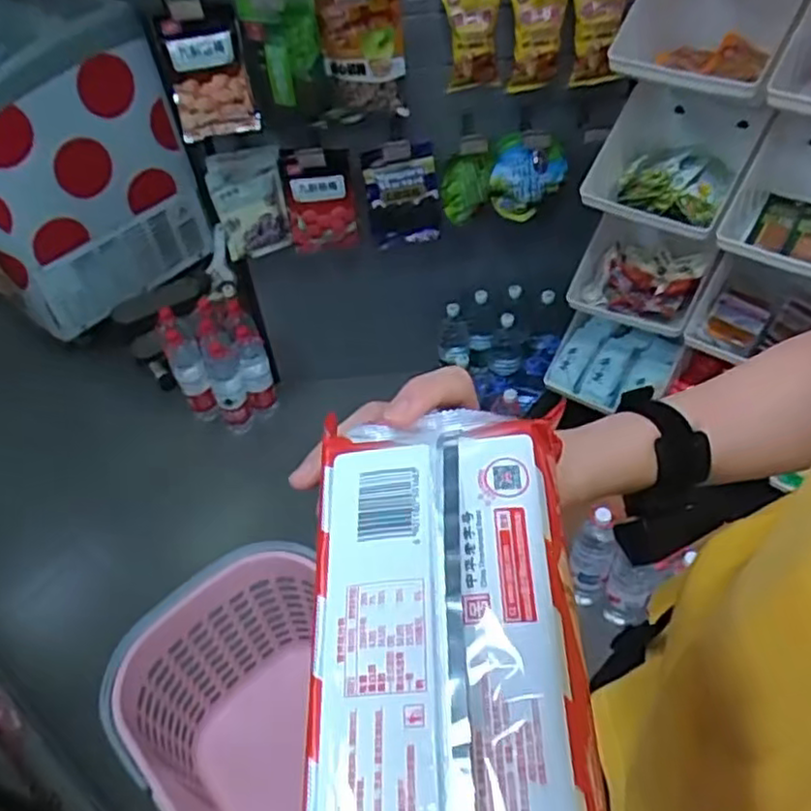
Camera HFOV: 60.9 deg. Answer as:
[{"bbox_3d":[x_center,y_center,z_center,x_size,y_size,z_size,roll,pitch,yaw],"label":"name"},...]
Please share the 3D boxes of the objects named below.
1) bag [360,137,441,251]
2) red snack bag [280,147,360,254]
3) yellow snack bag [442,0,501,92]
[{"bbox_3d":[-0.008,-0.478,1.580,0.165,0.251,0.021,-4,47,1],"label":"bag"},{"bbox_3d":[-0.188,-0.453,1.546,0.153,0.271,0.059,-14,48,-7],"label":"red snack bag"},{"bbox_3d":[0.137,-0.747,1.386,0.142,0.197,0.032,-22,32,-25],"label":"yellow snack bag"}]

